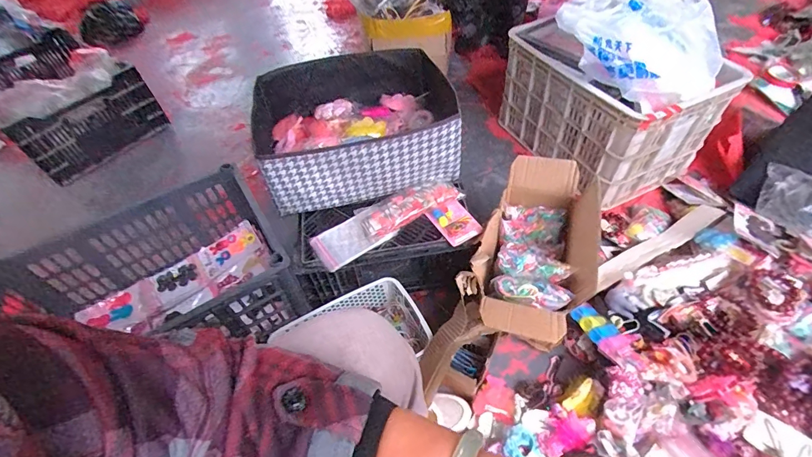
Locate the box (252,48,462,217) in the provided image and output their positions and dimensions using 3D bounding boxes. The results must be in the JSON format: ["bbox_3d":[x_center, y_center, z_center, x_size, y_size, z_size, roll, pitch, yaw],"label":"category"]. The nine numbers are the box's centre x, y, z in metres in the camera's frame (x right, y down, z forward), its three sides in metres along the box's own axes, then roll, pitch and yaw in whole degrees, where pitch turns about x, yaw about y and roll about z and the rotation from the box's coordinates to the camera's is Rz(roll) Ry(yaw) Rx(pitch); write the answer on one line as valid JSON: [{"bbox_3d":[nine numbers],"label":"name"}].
[{"bbox_3d":[-0.117,-0.234,0.885,0.424,0.147,0.353,-18,52,-9],"label":"box"}]

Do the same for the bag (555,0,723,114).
[{"bbox_3d":[0.557,-0.447,0.898,0.326,0.177,0.361,29,59,25],"label":"bag"}]

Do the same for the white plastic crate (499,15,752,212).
[{"bbox_3d":[0.536,-0.350,1.097,0.306,0.294,0.481,-24,53,-14],"label":"white plastic crate"}]

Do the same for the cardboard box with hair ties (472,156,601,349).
[{"bbox_3d":[0.253,0.039,0.768,0.195,0.130,0.388,14,54,16],"label":"cardboard box with hair ties"}]

